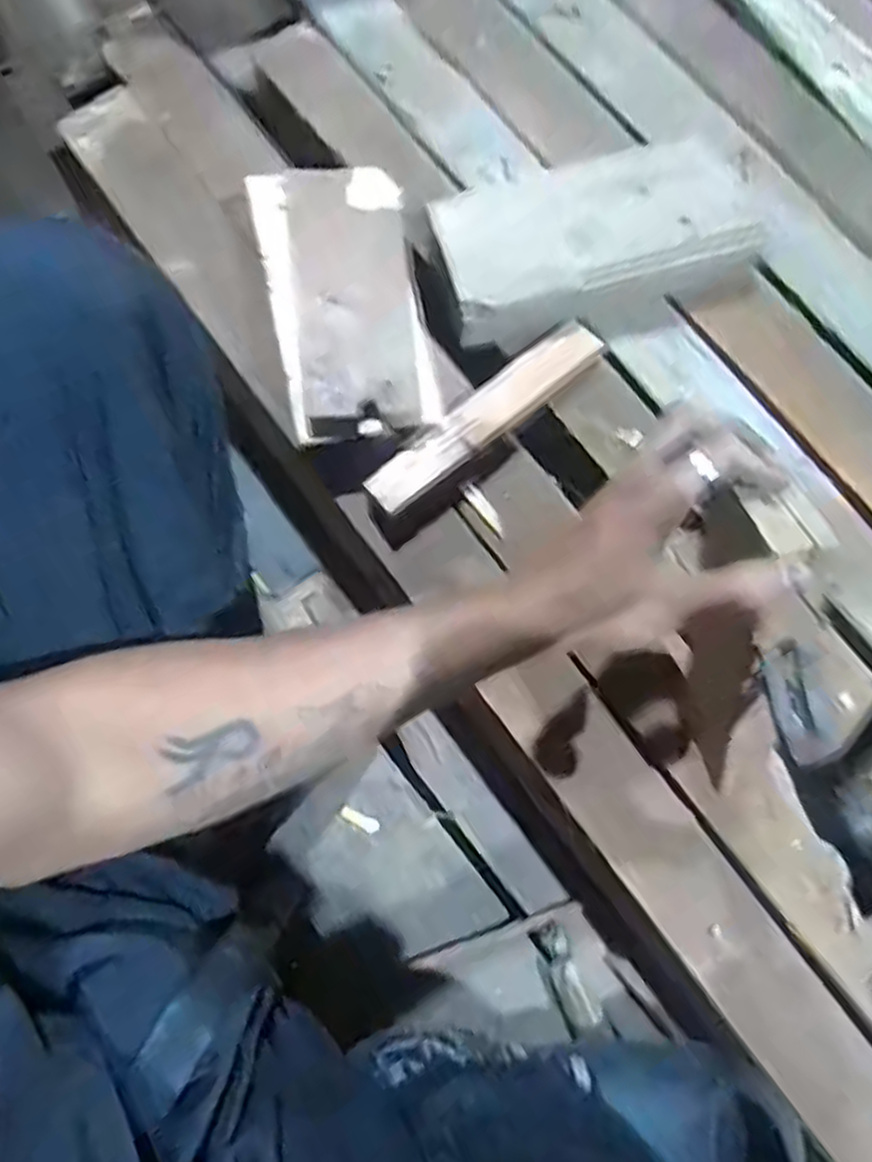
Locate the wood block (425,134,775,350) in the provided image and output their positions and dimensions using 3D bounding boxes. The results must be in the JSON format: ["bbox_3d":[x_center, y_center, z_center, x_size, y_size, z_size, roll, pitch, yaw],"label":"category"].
[{"bbox_3d":[0.127,-0.274,0.597,0.250,0.051,0.111,-15,78,-4],"label":"wood block"}]

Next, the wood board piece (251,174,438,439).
[{"bbox_3d":[-0.067,-0.211,0.557,0.105,0.030,0.208,-12,78,-4],"label":"wood board piece"}]

